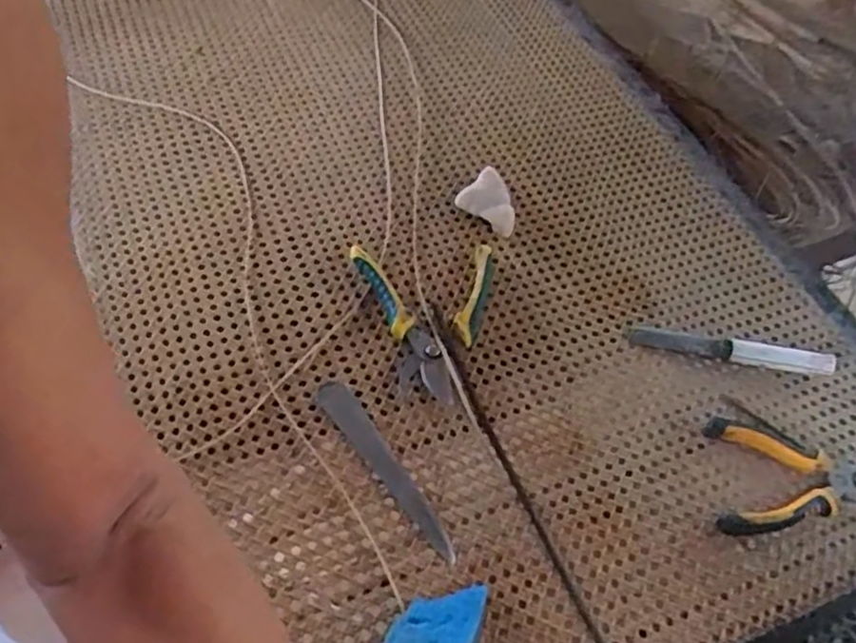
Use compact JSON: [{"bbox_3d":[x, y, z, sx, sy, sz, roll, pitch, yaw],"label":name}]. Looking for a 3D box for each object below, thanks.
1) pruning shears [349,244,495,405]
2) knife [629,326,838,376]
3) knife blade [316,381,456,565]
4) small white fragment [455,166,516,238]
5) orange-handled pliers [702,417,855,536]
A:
[{"bbox_3d":[0.005,-0.007,0.683,0.138,0.018,0.174,-3,49,-9],"label":"pruning shears"},{"bbox_3d":[0.298,0.027,0.711,0.196,0.013,0.030,10,48,3],"label":"knife"},{"bbox_3d":[-0.033,0.121,0.613,0.029,0.004,0.184,-29,62,-29],"label":"knife blade"},{"bbox_3d":[0.072,-0.131,0.794,0.063,0.009,0.084,-46,53,-11],"label":"small white fragment"},{"bbox_3d":[0.322,0.137,0.628,0.154,0.017,0.104,6,48,-1],"label":"orange-handled pliers"}]

